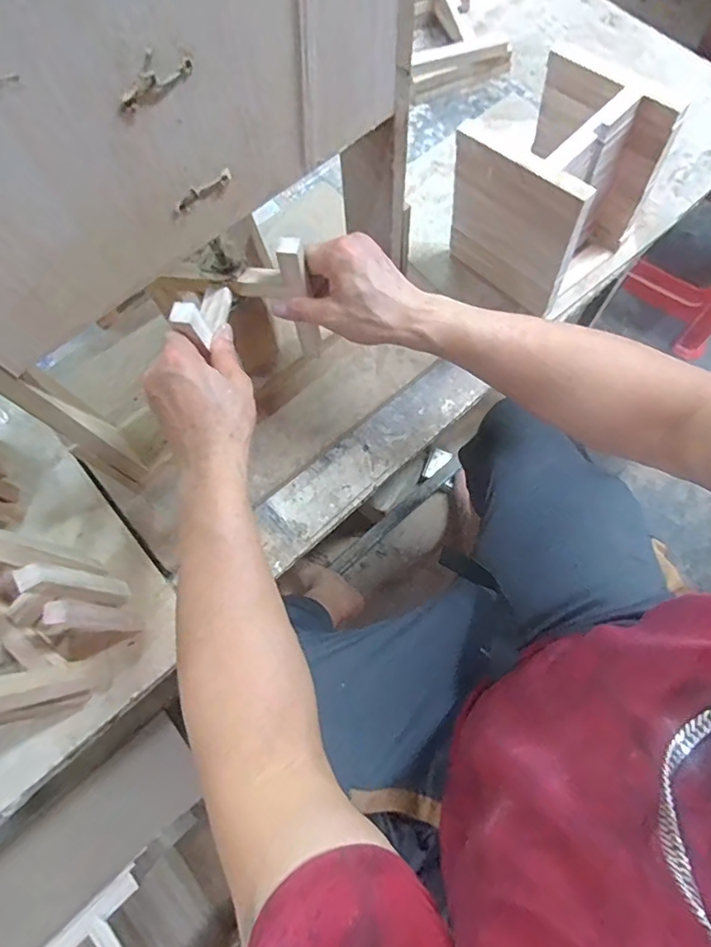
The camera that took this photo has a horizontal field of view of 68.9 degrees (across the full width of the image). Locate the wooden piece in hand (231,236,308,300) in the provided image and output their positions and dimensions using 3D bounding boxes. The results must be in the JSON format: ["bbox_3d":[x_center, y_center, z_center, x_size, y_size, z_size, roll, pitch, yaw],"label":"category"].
[{"bbox_3d":[-0.076,-0.181,0.457,0.068,0.055,0.022,5,72,3],"label":"wooden piece in hand"}]

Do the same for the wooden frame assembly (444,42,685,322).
[{"bbox_3d":[0.218,-0.314,0.578,0.162,0.166,0.158,-43,76,-12],"label":"wooden frame assembly"}]

